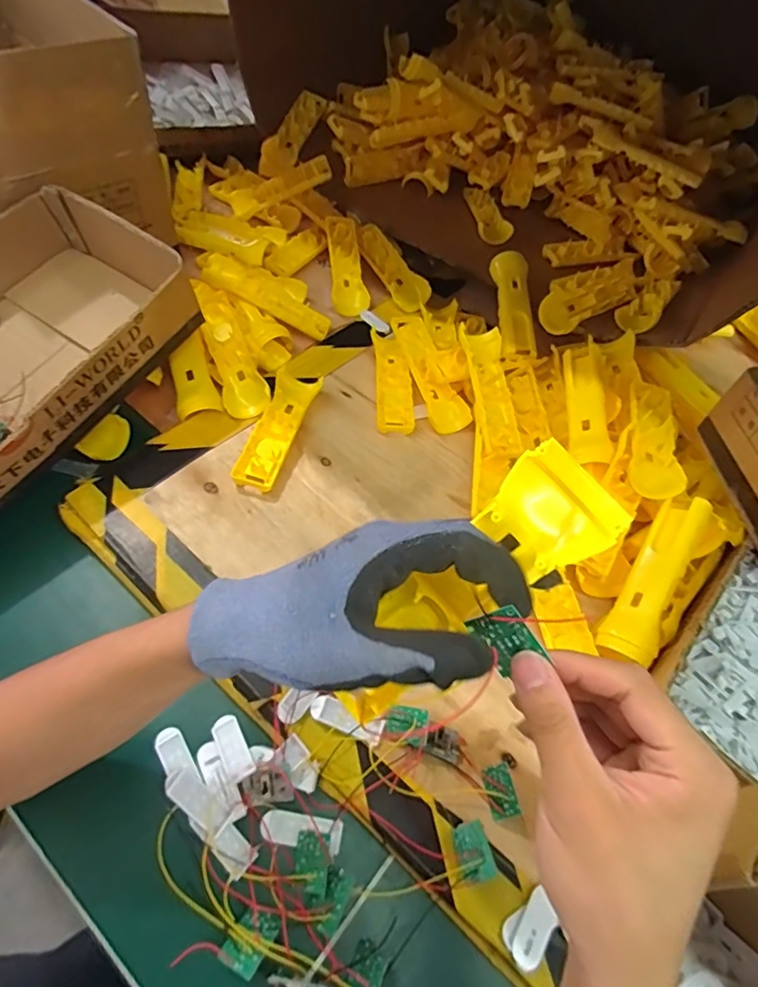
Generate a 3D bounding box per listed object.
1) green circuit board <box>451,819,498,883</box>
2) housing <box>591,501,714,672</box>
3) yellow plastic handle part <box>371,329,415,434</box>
[{"bbox_3d":[0.066,0.251,0.371,0.024,0.004,0.034,-23,48,1],"label":"green circuit board"},{"bbox_3d":[0.246,0.076,0.470,0.040,0.030,0.157,29,78,16],"label":"housing"},{"bbox_3d":[0.015,-0.142,0.644,0.042,0.014,0.165,1,55,-7],"label":"yellow plastic handle part"}]

